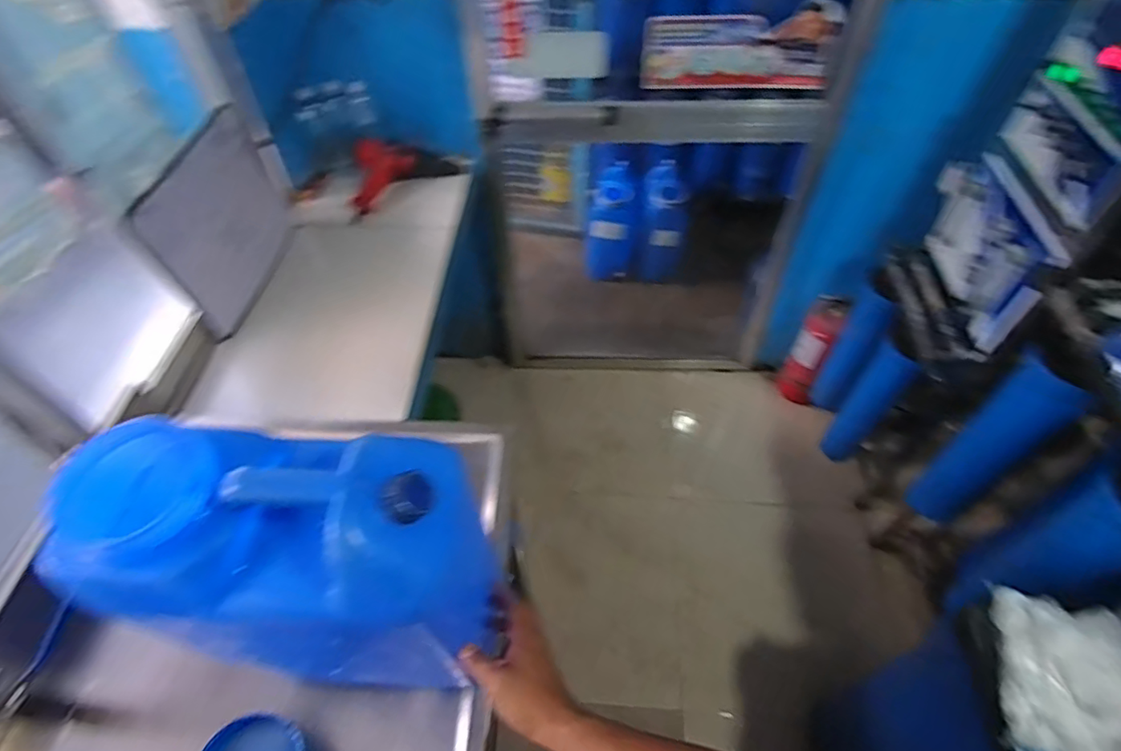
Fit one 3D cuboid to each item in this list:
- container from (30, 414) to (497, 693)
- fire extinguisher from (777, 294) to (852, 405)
[{"bbox_3d":[-0.242,0.195,0.570,0.300,0.339,0.157,5,52,5],"label":"container"},{"bbox_3d":[0.778,-0.069,1.778,0.102,0.454,0.107,22,56,17],"label":"fire extinguisher"}]

